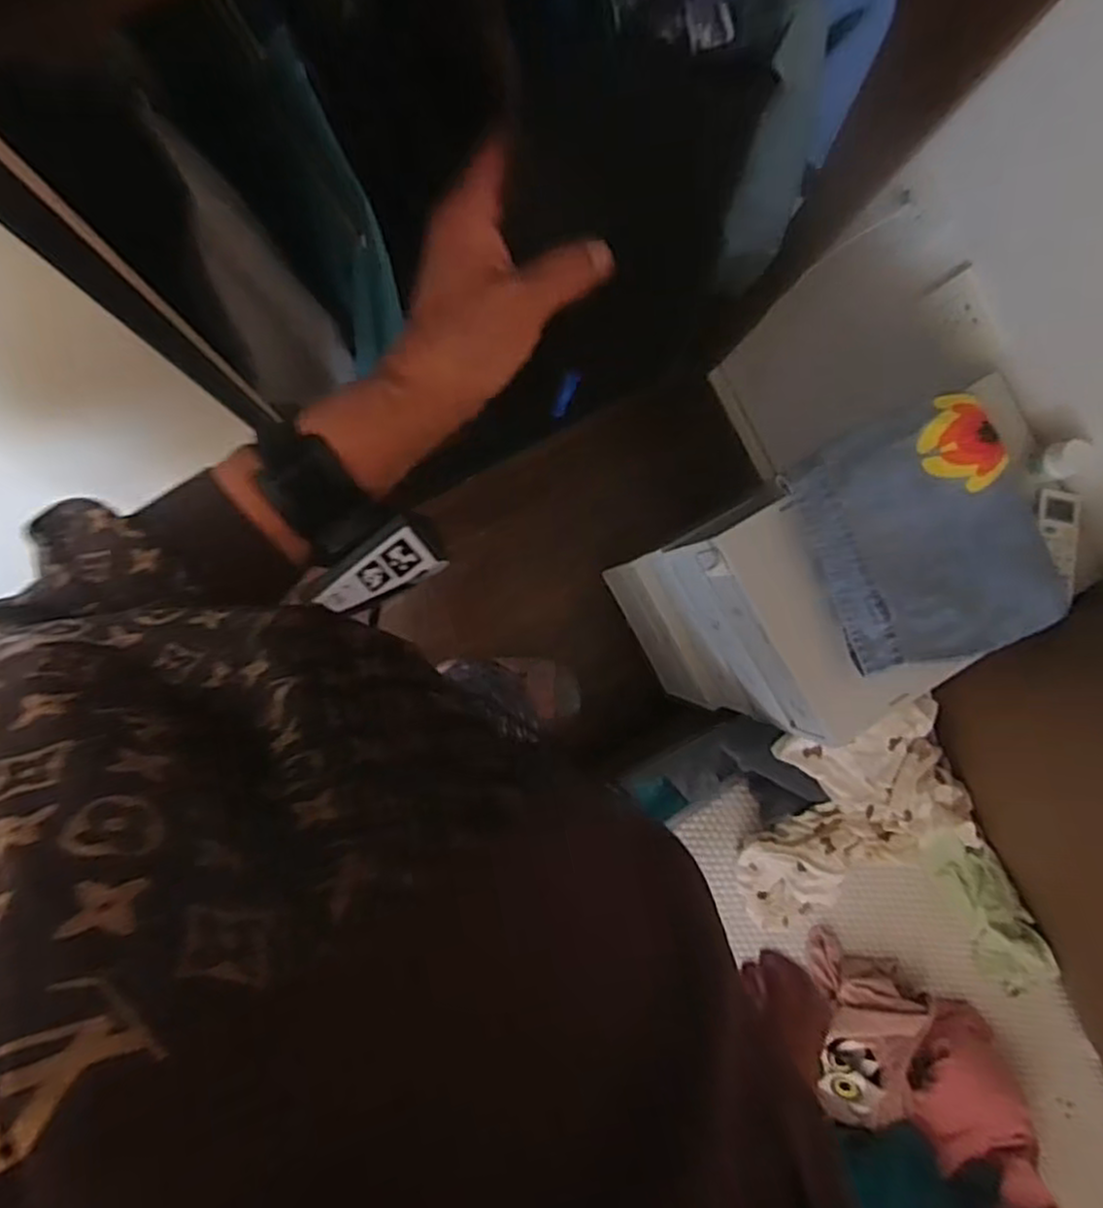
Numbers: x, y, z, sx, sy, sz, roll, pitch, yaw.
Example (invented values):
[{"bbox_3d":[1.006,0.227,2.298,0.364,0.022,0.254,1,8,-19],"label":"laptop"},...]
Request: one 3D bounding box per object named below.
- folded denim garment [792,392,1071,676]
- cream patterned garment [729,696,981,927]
[{"bbox_3d":[0.396,-0.069,0.784,0.237,0.036,0.261,-21,92,-5],"label":"folded denim garment"},{"bbox_3d":[0.361,0.255,0.926,0.311,0.102,0.224,-32,93,-5],"label":"cream patterned garment"}]

